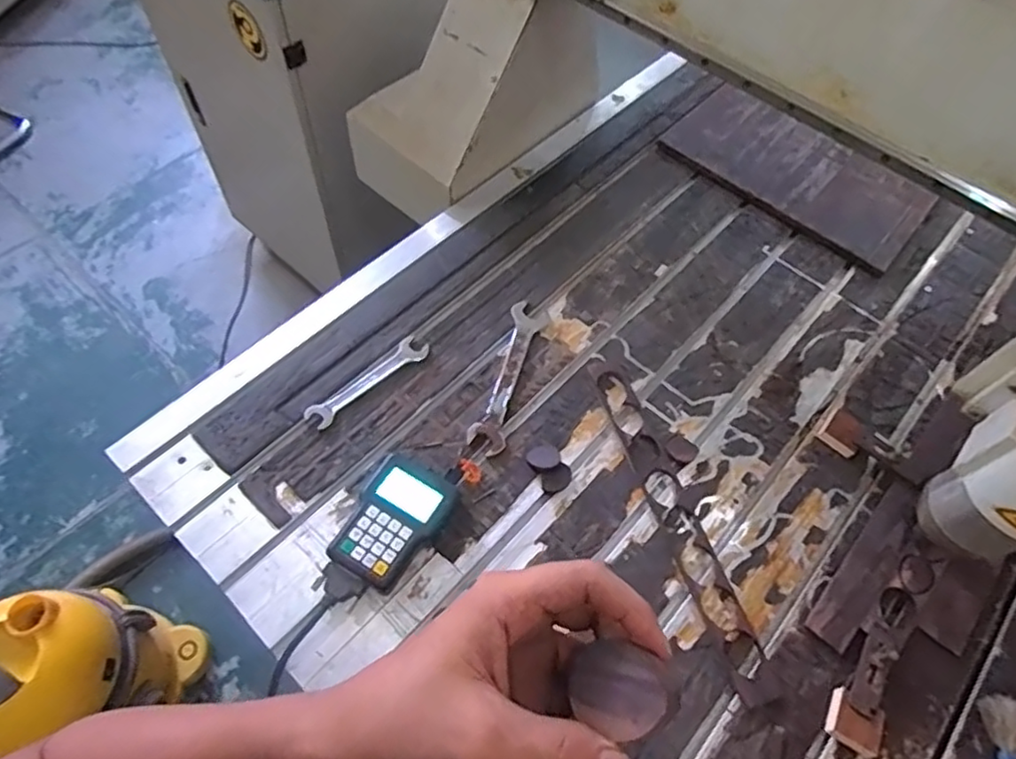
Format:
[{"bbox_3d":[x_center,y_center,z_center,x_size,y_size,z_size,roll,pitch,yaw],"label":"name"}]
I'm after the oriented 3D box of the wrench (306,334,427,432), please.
[{"bbox_3d":[-0.191,0.001,0.868,0.042,0.009,0.189,41,66,20],"label":"wrench"}]

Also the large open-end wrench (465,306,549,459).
[{"bbox_3d":[0.001,-0.008,0.890,0.054,0.012,0.248,16,60,8],"label":"large open-end wrench"}]

